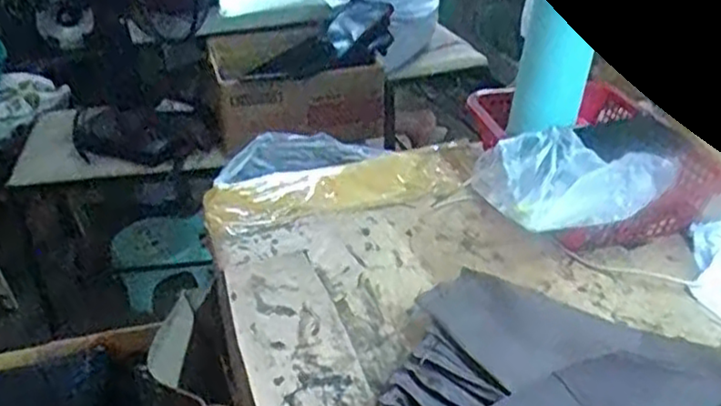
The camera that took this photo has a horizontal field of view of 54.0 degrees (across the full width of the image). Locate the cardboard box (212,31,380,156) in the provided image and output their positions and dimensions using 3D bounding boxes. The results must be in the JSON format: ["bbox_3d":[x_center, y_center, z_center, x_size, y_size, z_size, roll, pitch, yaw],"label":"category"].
[{"bbox_3d":[-0.152,-0.279,1.667,0.377,0.168,0.396,-8,33,-11],"label":"cardboard box"}]

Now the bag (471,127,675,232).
[{"bbox_3d":[0.202,-0.031,0.648,0.176,0.057,0.101,-13,34,-17],"label":"bag"}]

